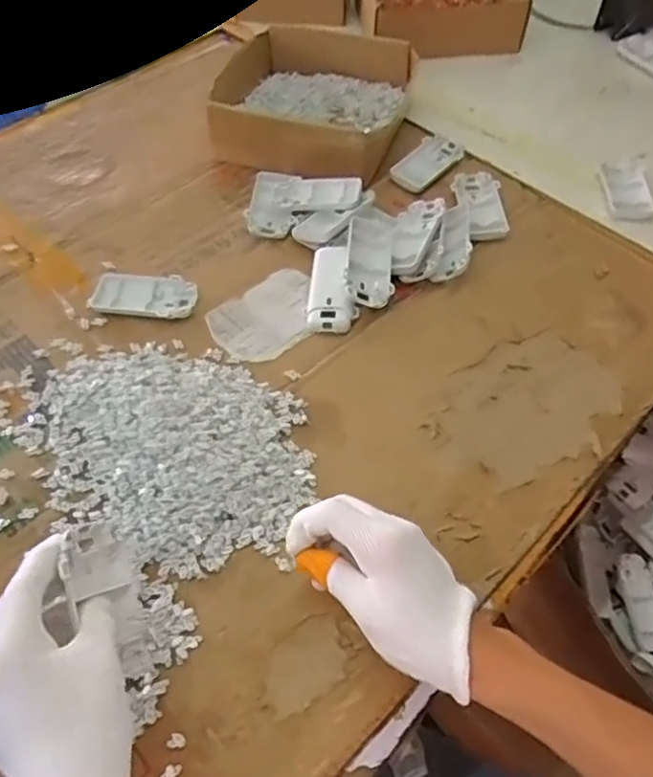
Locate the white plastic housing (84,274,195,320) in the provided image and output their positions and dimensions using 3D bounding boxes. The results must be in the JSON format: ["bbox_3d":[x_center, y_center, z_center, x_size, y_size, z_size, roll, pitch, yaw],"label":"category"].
[{"bbox_3d":[-0.173,-0.089,0.602,0.094,0.014,0.051,3,57,2],"label":"white plastic housing"}]

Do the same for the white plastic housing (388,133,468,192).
[{"bbox_3d":[0.118,-0.262,0.725,0.046,0.006,0.099,41,69,5],"label":"white plastic housing"}]

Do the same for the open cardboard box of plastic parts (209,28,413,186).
[{"bbox_3d":[-0.017,-0.339,0.747,0.211,0.056,0.207,15,58,10],"label":"open cardboard box of plastic parts"}]

